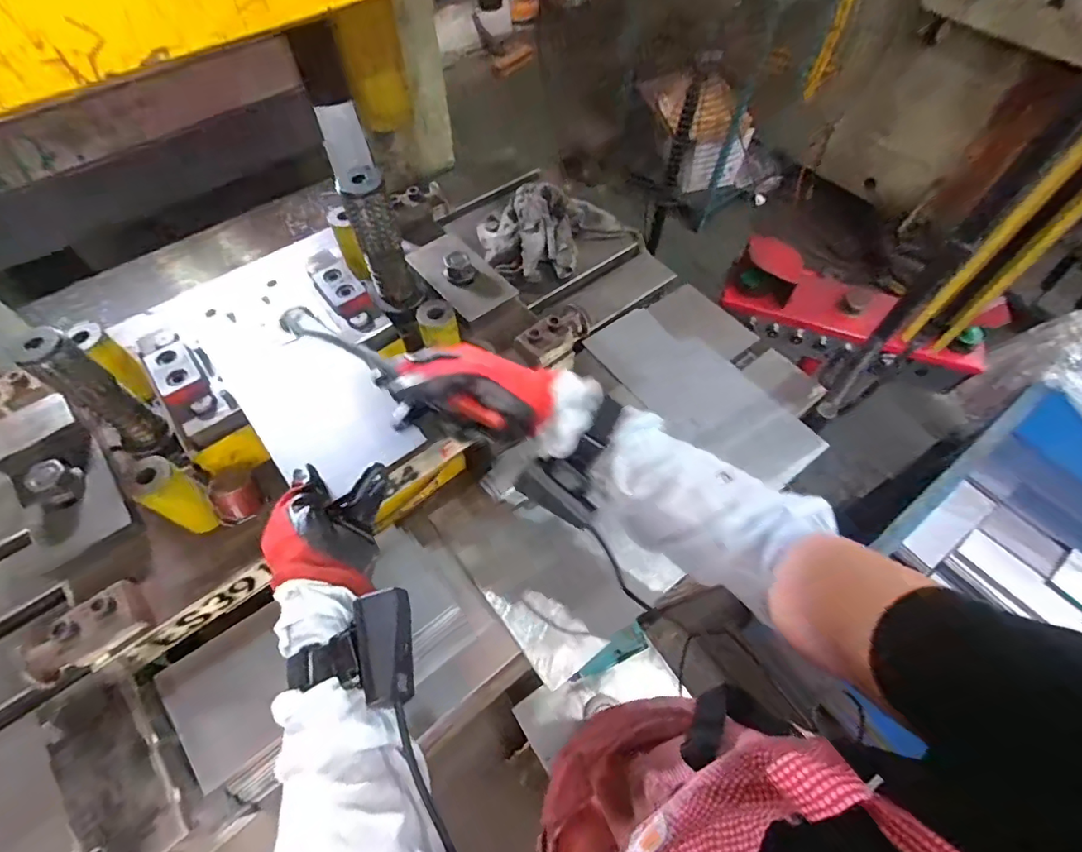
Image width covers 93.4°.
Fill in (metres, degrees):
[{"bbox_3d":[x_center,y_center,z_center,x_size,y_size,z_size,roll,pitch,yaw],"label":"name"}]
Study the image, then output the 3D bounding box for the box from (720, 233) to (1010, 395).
[{"bbox_3d":[0.698,-0.239,1.153,0.554,0.226,0.159,26,63,14],"label":"box"}]

